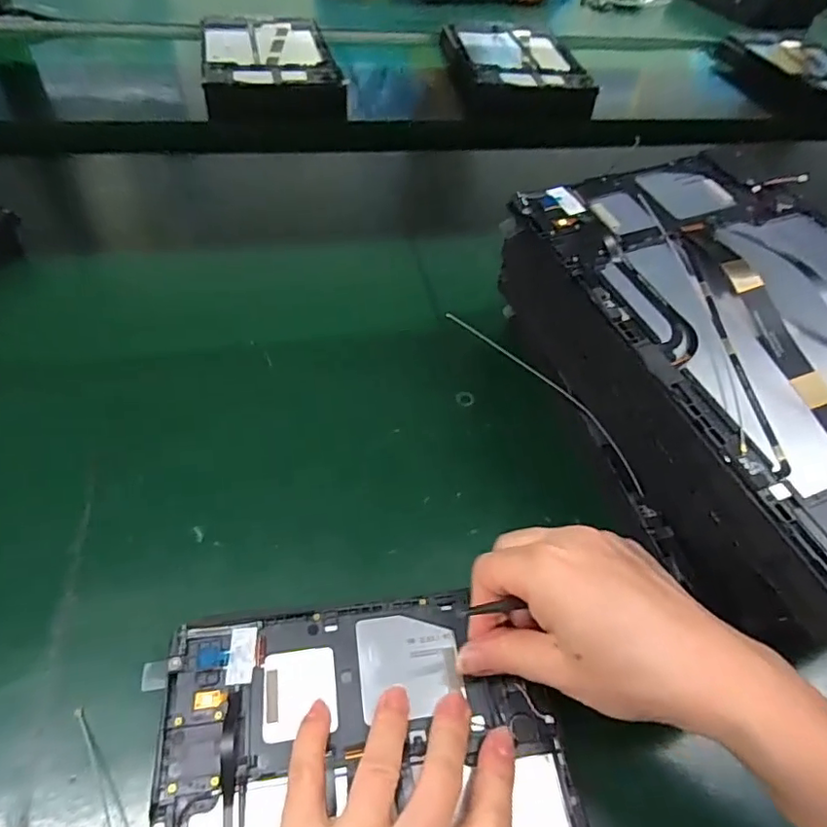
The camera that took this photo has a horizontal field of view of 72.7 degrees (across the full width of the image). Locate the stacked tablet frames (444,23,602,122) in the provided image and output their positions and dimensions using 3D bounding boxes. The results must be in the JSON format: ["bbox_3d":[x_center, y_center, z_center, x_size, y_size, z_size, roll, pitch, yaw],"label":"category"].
[{"bbox_3d":[0.129,-0.457,0.754,0.164,0.051,0.220,-5,50,-9],"label":"stacked tablet frames"}]

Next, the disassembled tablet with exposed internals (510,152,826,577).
[{"bbox_3d":[0.165,-0.047,0.250,0.149,0.011,0.239,-17,56,-13],"label":"disassembled tablet with exposed internals"}]

